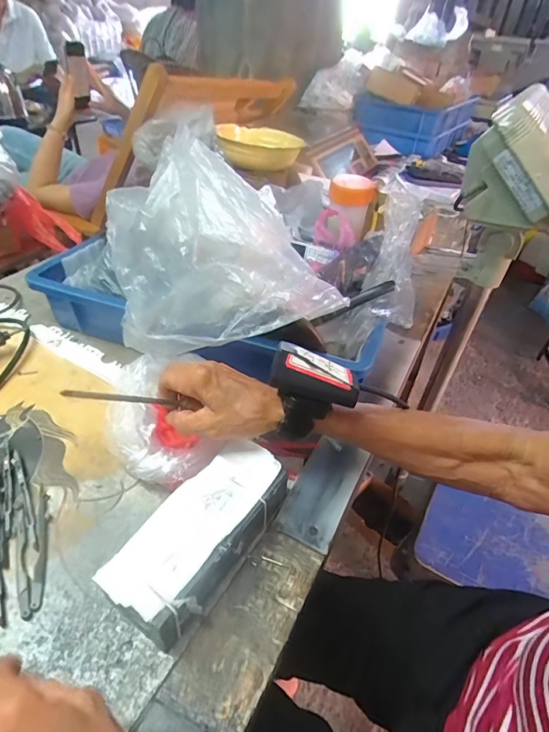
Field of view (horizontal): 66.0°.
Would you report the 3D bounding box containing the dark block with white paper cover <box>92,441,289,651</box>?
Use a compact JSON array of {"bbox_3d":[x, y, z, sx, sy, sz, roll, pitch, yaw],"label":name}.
[{"bbox_3d":[-0.055,0.132,0.335,0.066,0.048,0.151,26,45,22],"label":"dark block with white paper cover"}]

